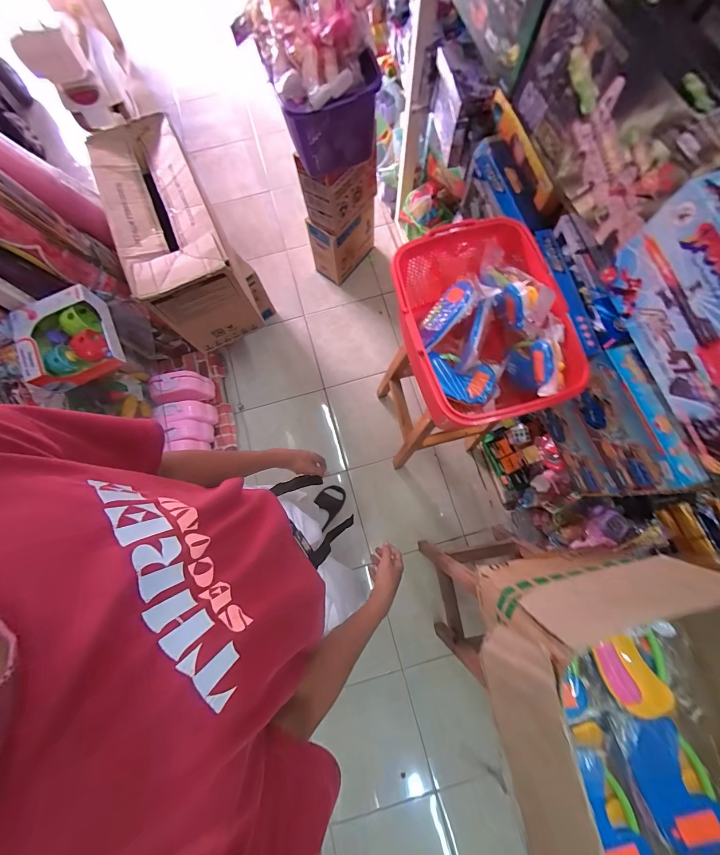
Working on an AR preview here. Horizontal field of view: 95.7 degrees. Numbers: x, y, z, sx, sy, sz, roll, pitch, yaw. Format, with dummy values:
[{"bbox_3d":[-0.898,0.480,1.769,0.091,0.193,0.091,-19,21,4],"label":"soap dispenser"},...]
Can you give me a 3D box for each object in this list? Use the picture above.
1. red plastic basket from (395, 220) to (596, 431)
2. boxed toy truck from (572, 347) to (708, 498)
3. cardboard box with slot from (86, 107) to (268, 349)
[{"bbox_3d":[0.232,-0.194,0.707,0.290,0.227,0.398,-10,77,-1],"label":"red plastic basket"},{"bbox_3d":[0.526,-0.011,0.651,0.063,0.150,0.273,-16,77,-2],"label":"boxed toy truck"},{"bbox_3d":[-0.614,-0.641,1.123,0.272,0.339,0.637,-24,77,-4],"label":"cardboard box with slot"}]

